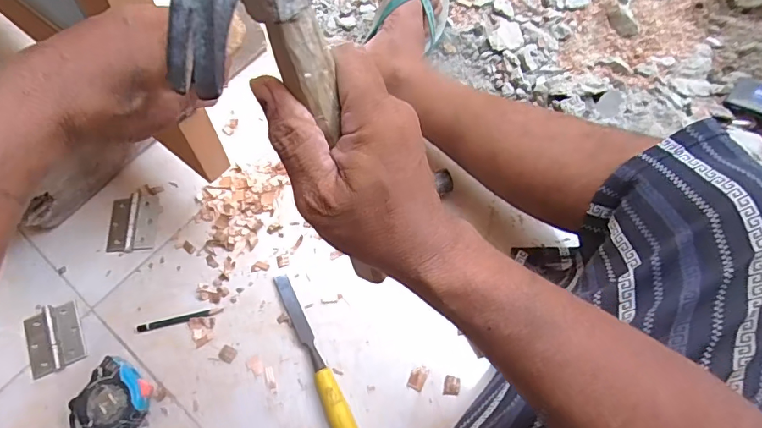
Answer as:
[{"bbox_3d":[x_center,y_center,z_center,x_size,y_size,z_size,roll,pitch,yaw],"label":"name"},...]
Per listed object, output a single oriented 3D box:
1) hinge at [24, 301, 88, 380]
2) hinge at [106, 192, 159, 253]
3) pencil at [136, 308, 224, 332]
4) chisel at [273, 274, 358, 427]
[{"bbox_3d":[-0.384,0.146,0.556,0.061,0.007,0.076,-21,67,-11],"label":"hinge"},{"bbox_3d":[-0.320,0.011,0.613,0.059,0.005,0.077,-4,65,-3],"label":"hinge"},{"bbox_3d":[-0.239,0.126,0.564,0.096,0.005,0.010,-11,65,-7],"label":"pencil"},{"bbox_3d":[-0.071,0.170,0.535,0.024,0.021,0.231,-24,67,-12],"label":"chisel"}]

